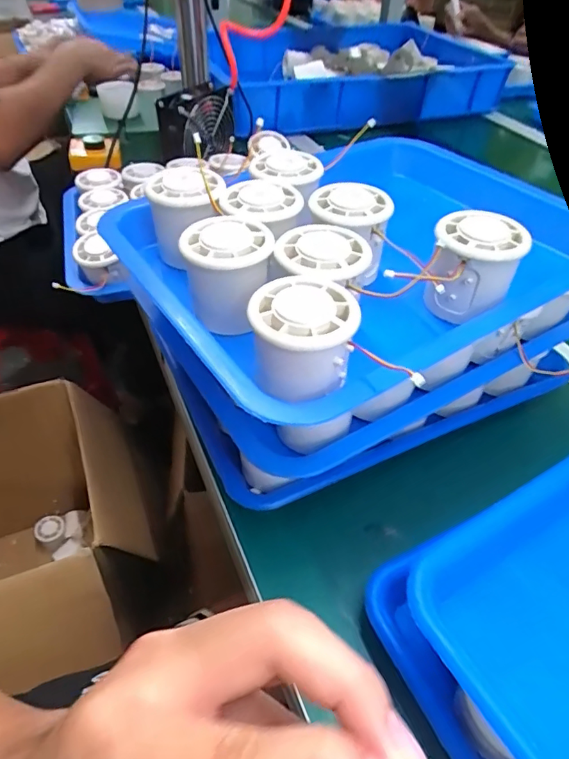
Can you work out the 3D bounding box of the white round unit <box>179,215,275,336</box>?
[{"bbox_3d":[-0.036,-0.065,0.318,0.053,0.056,0.058,2,45,-2],"label":"white round unit"}]

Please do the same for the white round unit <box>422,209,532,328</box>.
[{"bbox_3d":[0.123,-0.074,0.324,0.057,0.052,0.060,13,46,9],"label":"white round unit"}]

